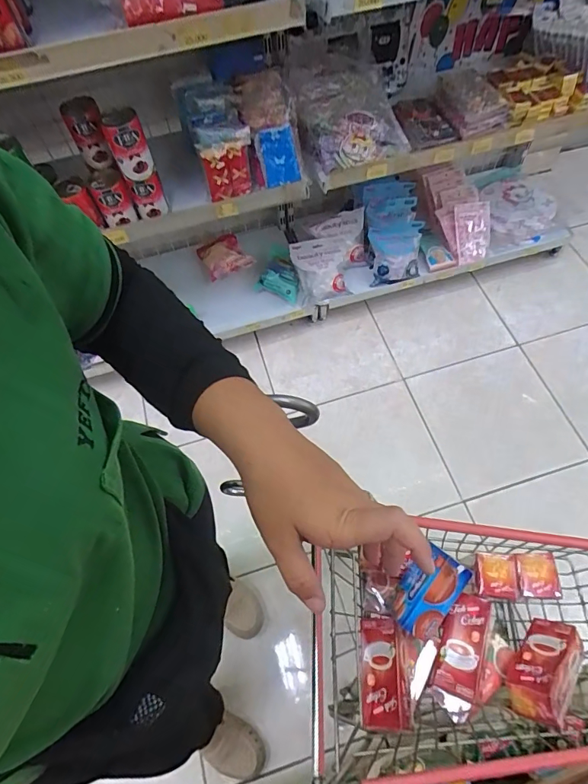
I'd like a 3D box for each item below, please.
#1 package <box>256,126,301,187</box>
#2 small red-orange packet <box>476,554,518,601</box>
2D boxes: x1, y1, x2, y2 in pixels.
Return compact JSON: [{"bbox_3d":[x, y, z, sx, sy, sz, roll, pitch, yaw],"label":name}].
[{"bbox_3d":[-0.039,-0.542,1.006,0.085,0.116,0.039,0,39,26],"label":"package"},{"bbox_3d":[0.307,0.278,0.655,0.050,0.025,0.062,9,63,6],"label":"small red-orange packet"}]

